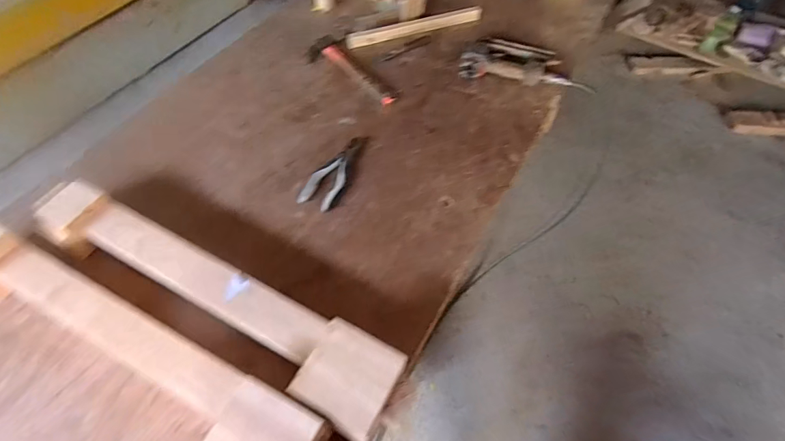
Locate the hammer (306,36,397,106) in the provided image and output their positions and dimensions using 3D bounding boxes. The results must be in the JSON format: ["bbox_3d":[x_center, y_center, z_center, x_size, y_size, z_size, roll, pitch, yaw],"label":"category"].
[{"bbox_3d":[-0.093,-0.368,1.015,0.100,0.027,0.271,-37,66,-22],"label":"hammer"}]

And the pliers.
[{"bbox_3d":[-0.121,-0.110,0.859,0.075,0.014,0.198,19,59,10],"label":"pliers"}]

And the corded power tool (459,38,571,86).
[{"bbox_3d":[0.298,-0.390,1.027,0.256,0.059,0.135,9,58,3],"label":"corded power tool"}]

